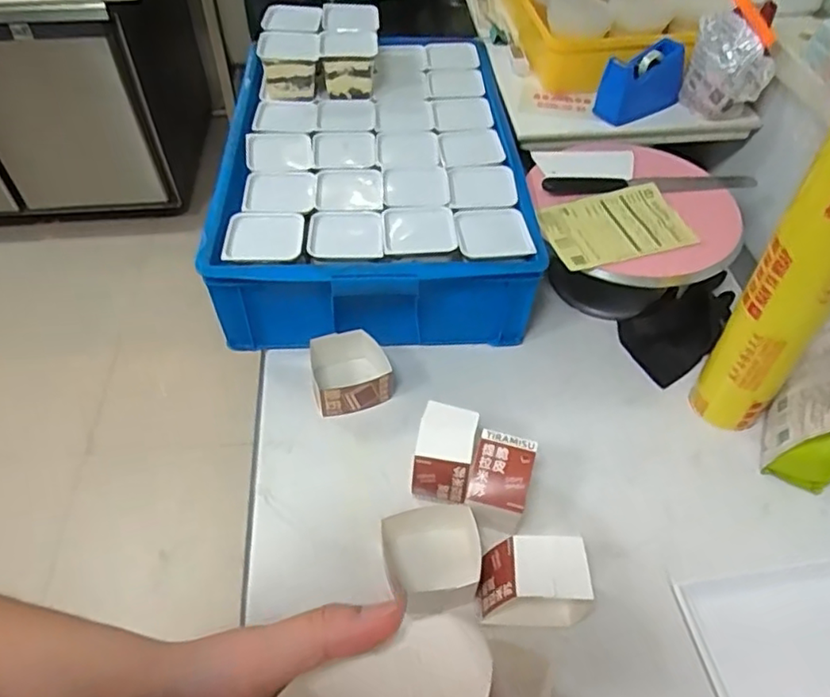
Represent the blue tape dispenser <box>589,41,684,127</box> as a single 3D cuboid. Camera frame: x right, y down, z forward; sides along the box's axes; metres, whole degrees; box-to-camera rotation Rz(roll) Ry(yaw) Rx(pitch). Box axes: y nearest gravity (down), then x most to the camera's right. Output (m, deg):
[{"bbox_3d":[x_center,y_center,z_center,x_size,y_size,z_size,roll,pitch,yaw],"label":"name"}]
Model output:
[{"bbox_3d":[0.354,-0.411,0.972,0.140,0.101,0.056,-26,54,-20],"label":"blue tape dispenser"}]

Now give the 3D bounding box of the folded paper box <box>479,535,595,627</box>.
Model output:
[{"bbox_3d":[0.121,0.230,0.614,0.105,0.083,0.059,3,50,3],"label":"folded paper box"}]

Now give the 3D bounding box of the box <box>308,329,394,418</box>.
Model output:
[{"bbox_3d":[-0.082,0.031,0.808,0.100,0.056,0.090,-10,50,-8],"label":"box"}]

